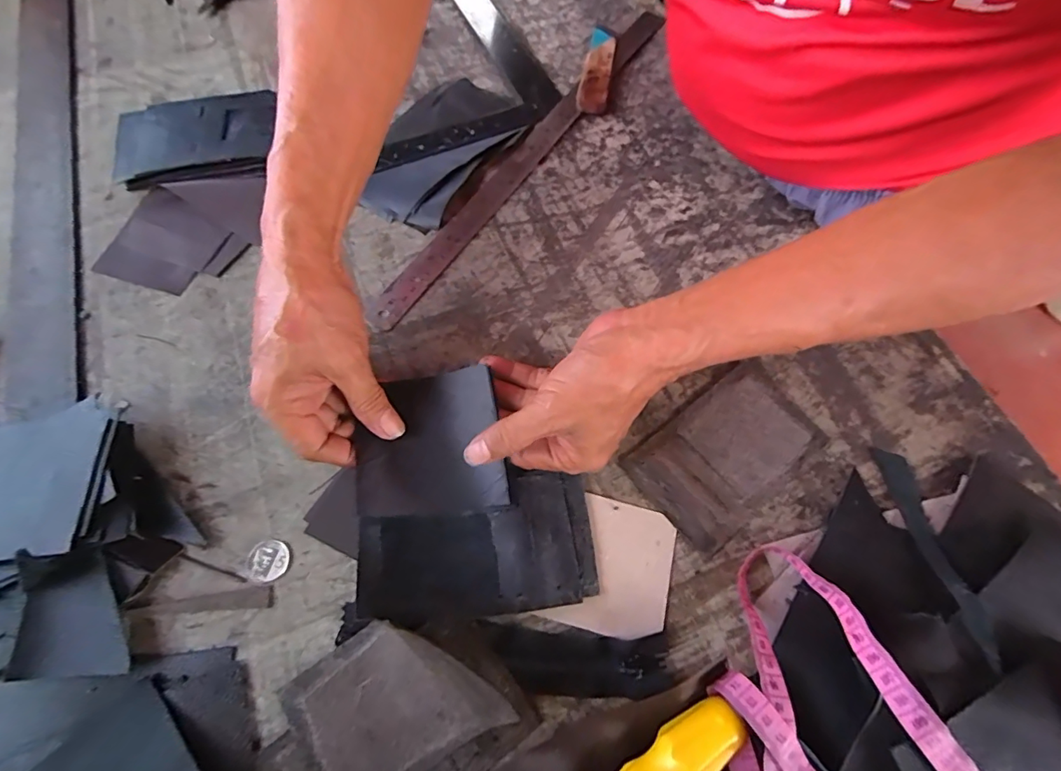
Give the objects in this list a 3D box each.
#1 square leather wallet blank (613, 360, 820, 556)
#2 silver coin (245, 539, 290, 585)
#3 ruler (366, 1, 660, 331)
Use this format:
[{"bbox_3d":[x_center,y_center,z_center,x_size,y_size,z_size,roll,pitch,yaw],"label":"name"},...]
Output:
[{"bbox_3d":[0.132,0.043,0.337,0.126,0.005,0.078,-35,70,-17],"label":"square leather wallet blank"},{"bbox_3d":[-0.160,0.107,0.302,0.025,0.004,0.025,1,64,-2],"label":"silver coin"},{"bbox_3d":[0.008,-0.225,0.458,0.025,0.009,0.464,30,67,12],"label":"ruler"}]

